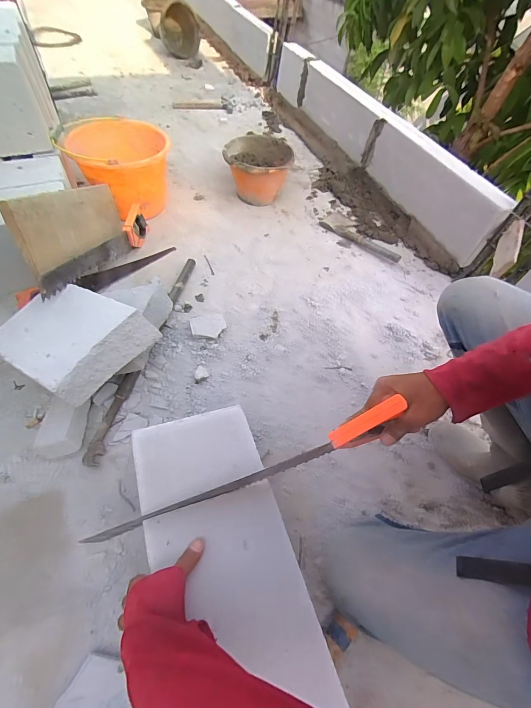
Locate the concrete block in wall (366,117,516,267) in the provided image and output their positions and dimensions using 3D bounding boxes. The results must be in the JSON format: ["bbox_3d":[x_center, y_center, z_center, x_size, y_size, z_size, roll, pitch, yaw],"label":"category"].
[{"bbox_3d":[0.534,-0.562,1.079,0.060,0.207,0.567,-19,60,-18],"label":"concrete block in wall"}]

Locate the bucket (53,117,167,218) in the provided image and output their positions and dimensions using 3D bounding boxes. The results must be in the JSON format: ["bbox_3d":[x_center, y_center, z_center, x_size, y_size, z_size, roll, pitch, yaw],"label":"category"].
[{"bbox_3d":[-0.469,-0.584,1.062,0.306,0.218,0.306,3,56,-4],"label":"bucket"}]

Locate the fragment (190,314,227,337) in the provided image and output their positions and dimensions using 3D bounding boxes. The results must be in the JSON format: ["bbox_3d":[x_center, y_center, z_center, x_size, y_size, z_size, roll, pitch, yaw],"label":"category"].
[{"bbox_3d":[-0.151,-0.073,0.860,0.089,0.033,0.063,-3,57,-7],"label":"fragment"}]

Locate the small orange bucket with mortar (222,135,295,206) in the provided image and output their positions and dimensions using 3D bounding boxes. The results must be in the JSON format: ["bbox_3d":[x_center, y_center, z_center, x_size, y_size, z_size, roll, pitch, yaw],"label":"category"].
[{"bbox_3d":[-0.027,-0.658,1.192,0.231,0.158,0.216,2,57,-3],"label":"small orange bucket with mortar"}]

